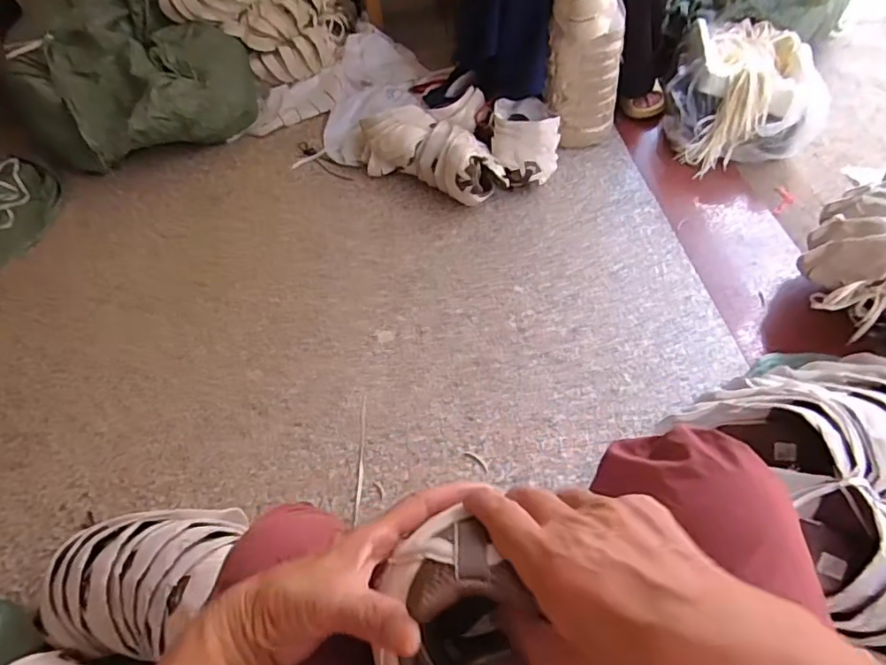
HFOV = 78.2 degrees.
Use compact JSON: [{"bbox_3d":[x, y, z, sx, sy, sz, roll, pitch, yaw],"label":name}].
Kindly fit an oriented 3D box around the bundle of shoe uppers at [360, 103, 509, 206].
[{"bbox_3d":[-0.033,-0.416,1.304,0.372,0.148,0.133,29,61,26],"label":"bundle of shoe uppers"}]

